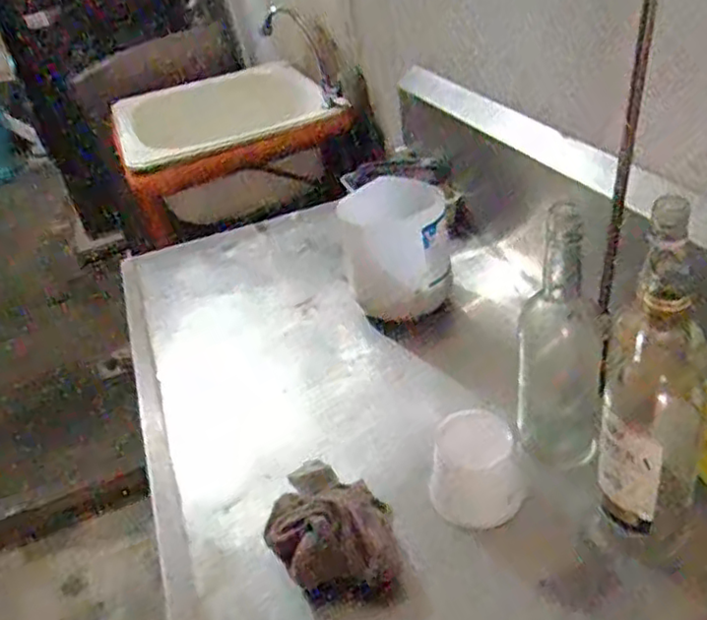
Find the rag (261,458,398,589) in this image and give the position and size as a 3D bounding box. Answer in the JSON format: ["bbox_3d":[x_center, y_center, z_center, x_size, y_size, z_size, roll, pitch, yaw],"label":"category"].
[{"bbox_3d":[-0.030,0.204,0.681,0.123,0.054,0.174,-15,34,-3],"label":"rag"}]

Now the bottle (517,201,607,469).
[{"bbox_3d":[0.213,0.029,0.692,0.089,0.238,0.089,-3,35,14],"label":"bottle"}]

